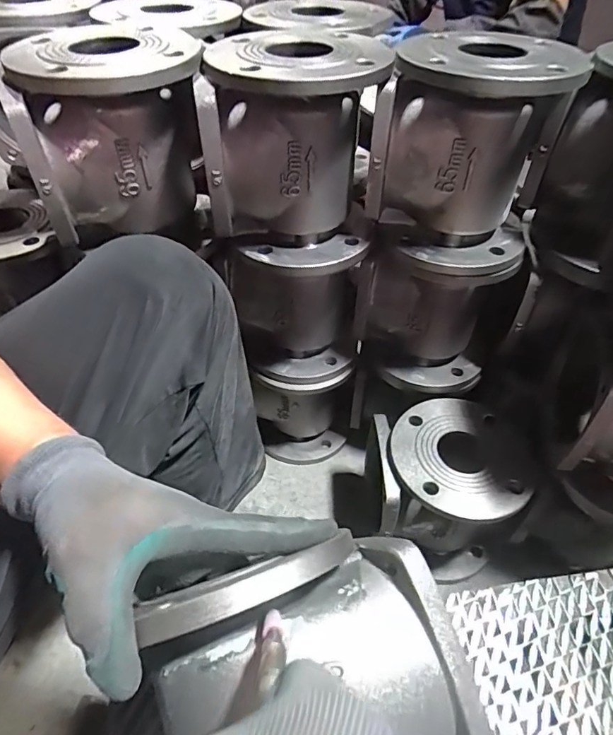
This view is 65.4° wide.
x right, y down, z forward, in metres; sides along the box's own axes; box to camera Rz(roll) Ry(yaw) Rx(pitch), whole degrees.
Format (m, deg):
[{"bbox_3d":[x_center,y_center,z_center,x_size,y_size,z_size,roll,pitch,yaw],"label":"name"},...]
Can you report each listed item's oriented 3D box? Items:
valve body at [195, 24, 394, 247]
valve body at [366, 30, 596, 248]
[{"bbox_3d":[-0.010,-0.230,0.492,0.166,0.173,0.170,9,47,7],"label":"valve body"},{"bbox_3d":[0.168,-0.231,0.503,0.167,0.177,0.162,17,49,15],"label":"valve body"}]

